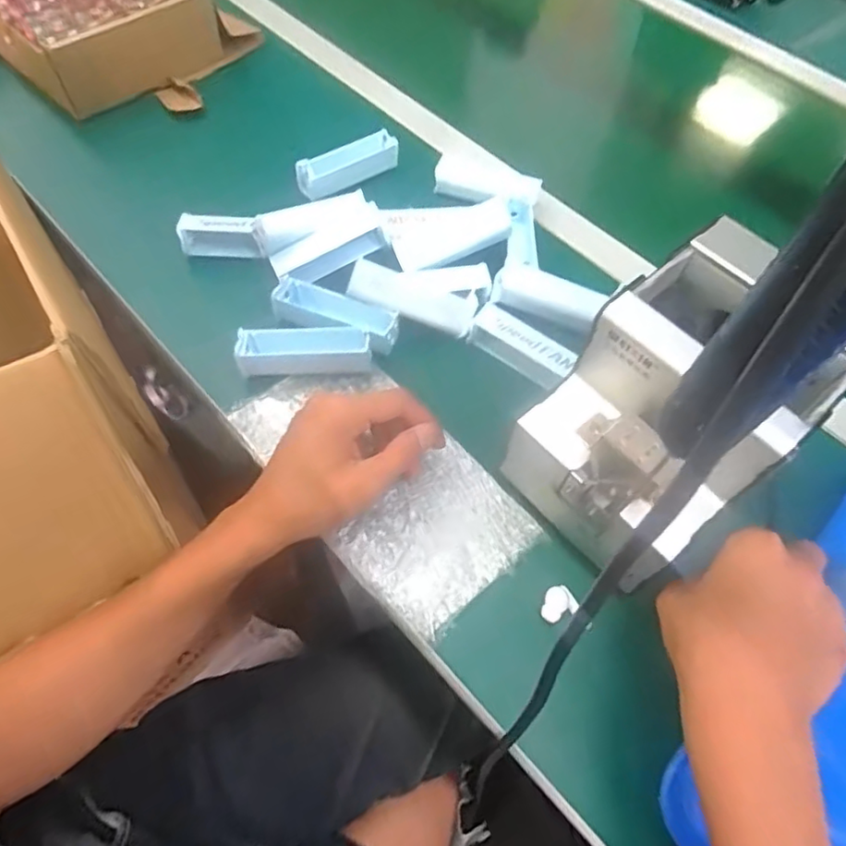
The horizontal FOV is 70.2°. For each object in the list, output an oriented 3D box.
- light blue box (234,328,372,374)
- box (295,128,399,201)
[{"bbox_3d":[-0.091,-0.056,0.461,0.098,0.027,0.027,-2,61,-5],"label":"light blue box"},{"bbox_3d":[-0.072,-0.253,0.590,0.105,0.031,0.025,-28,66,-17],"label":"box"}]

